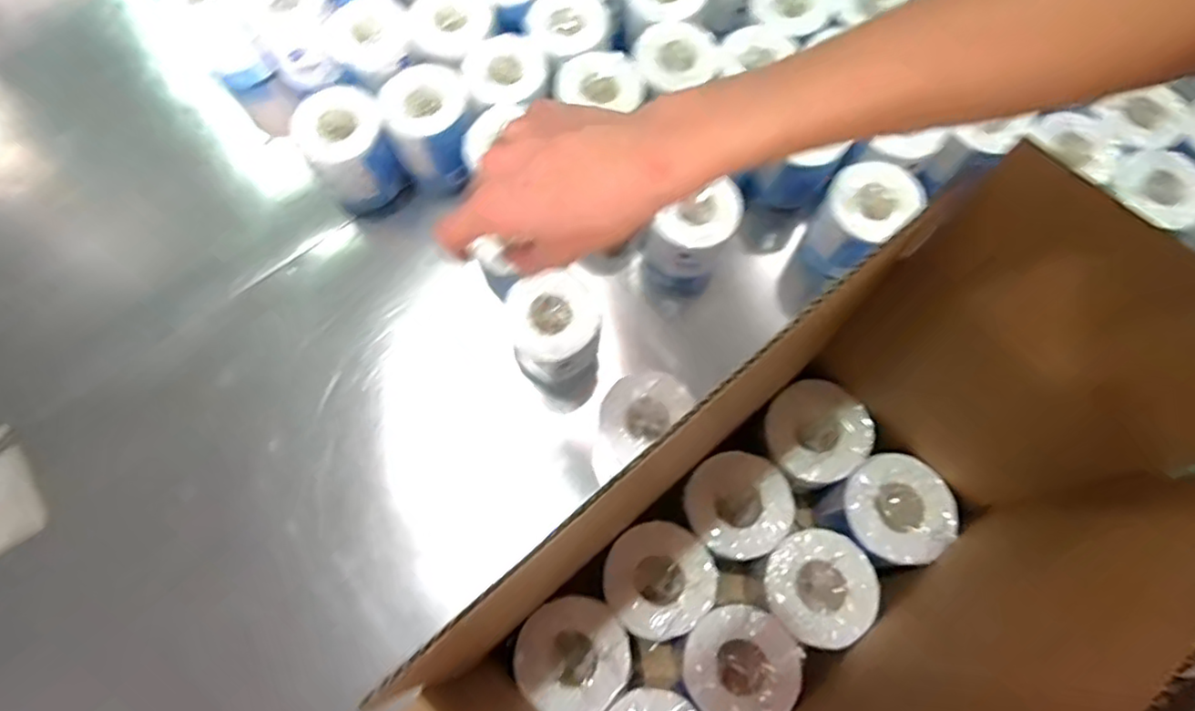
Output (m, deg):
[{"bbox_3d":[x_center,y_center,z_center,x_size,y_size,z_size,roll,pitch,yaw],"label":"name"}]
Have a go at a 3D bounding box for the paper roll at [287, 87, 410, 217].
[{"bbox_3d":[-0.293,-0.240,0.771,0.091,0.122,0.092,0,72,0],"label":"paper roll"}]

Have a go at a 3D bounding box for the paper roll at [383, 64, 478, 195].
[{"bbox_3d":[-0.193,-0.267,0.772,0.094,0.104,0.101,0,72,0],"label":"paper roll"}]

